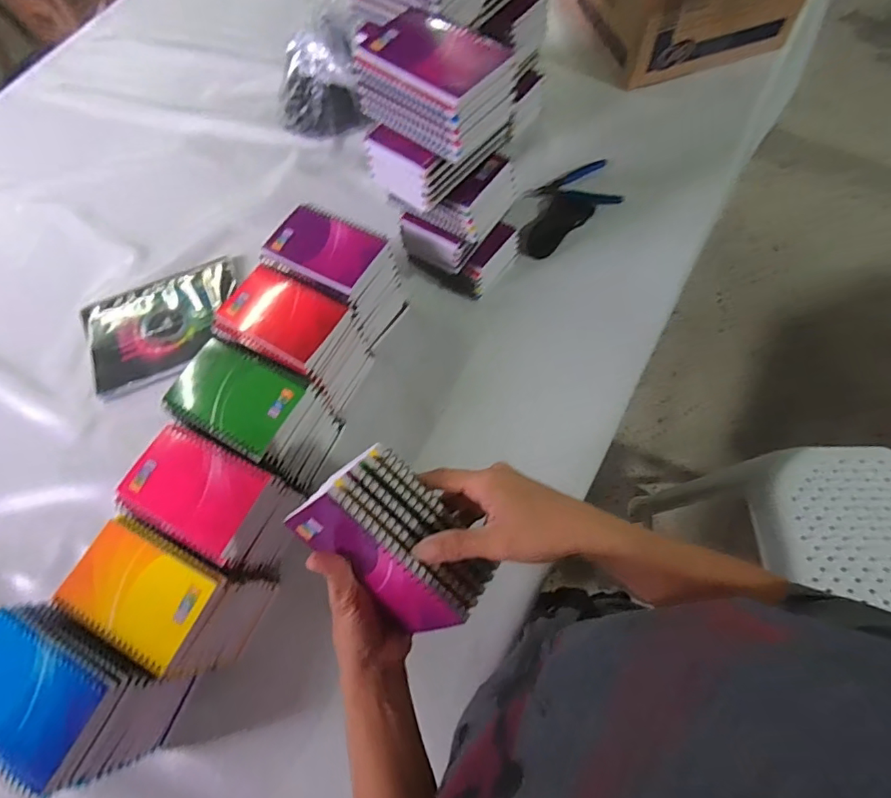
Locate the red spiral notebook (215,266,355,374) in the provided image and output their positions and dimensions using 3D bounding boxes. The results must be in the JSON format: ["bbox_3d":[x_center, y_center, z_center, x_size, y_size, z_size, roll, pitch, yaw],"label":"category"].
[{"bbox_3d":[-0.184,-0.092,0.562,0.132,0.018,0.095,23,70,13],"label":"red spiral notebook"}]

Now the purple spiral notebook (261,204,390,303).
[{"bbox_3d":[-0.141,-0.174,0.591,0.127,0.007,0.094,27,71,14],"label":"purple spiral notebook"}]

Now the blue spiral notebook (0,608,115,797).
[{"bbox_3d":[-0.346,0.243,0.410,0.131,0.019,0.090,25,71,12],"label":"blue spiral notebook"}]

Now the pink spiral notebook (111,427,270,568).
[{"bbox_3d":[-0.244,0.085,0.486,0.129,0.008,0.094,23,70,13],"label":"pink spiral notebook"}]

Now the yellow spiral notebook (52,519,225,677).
[{"bbox_3d":[-0.273,0.169,0.448,0.128,0.011,0.084,24,70,13],"label":"yellow spiral notebook"}]

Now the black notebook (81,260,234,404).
[{"bbox_3d":[-0.395,-0.110,0.716,0.219,0.011,0.148,-26,68,-7],"label":"black notebook"}]

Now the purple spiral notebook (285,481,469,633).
[{"bbox_3d":[-0.048,0.116,0.355,0.126,0.065,0.015,46,39,-11],"label":"purple spiral notebook"}]

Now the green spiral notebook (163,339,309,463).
[{"bbox_3d":[-0.217,-0.005,0.519,0.129,0.011,0.095,26,71,14],"label":"green spiral notebook"}]

